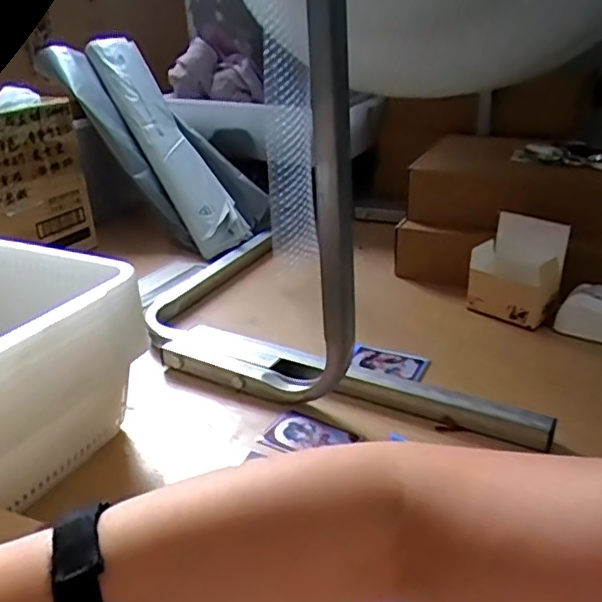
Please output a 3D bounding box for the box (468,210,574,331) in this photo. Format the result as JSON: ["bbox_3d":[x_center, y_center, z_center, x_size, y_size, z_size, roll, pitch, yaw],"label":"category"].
[{"bbox_3d":[0.287,-0.051,0.811,0.109,0.120,0.063,21,34,38],"label":"box"}]

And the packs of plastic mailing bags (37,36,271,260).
[{"bbox_3d":[-0.286,-0.310,1.186,0.174,0.082,0.587,-25,66,-38],"label":"packs of plastic mailing bags"}]

